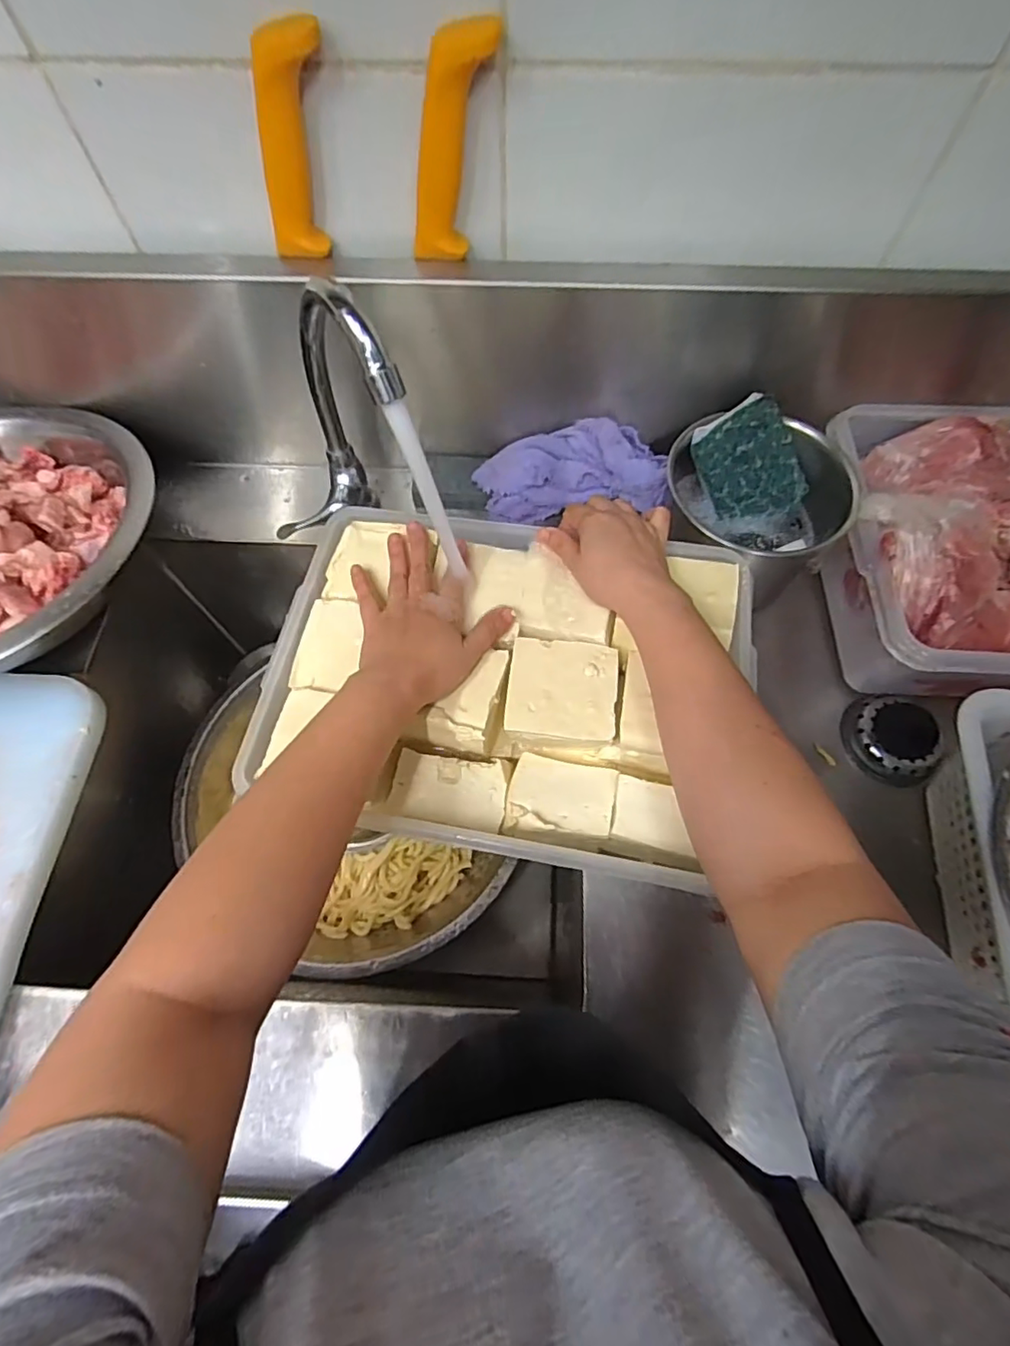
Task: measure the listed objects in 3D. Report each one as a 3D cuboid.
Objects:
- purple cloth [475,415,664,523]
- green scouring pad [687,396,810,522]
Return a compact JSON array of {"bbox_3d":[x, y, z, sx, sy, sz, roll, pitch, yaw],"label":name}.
[{"bbox_3d":[0.063,-0.196,0.568,0.184,0.063,0.070,-3,65,13],"label":"purple cloth"},{"bbox_3d":[0.217,-0.182,0.509,0.076,0.100,0.016,-29,24,16],"label":"green scouring pad"}]

